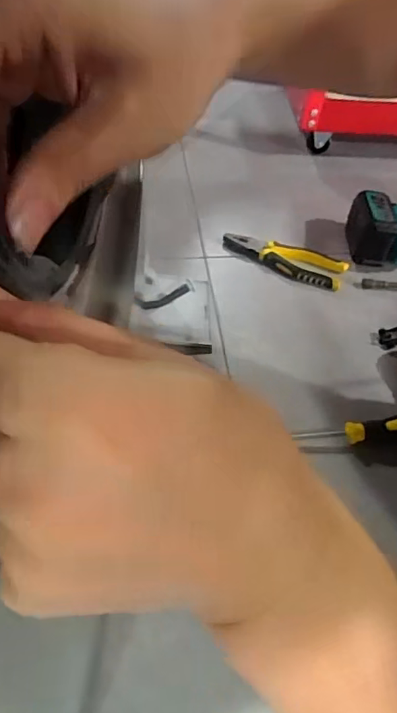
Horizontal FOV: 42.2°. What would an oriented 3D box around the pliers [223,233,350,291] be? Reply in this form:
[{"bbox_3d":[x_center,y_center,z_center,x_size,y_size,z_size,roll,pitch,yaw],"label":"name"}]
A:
[{"bbox_3d":[0.122,-0.143,0.759,0.182,0.019,0.056,19,52,10],"label":"pliers"}]

